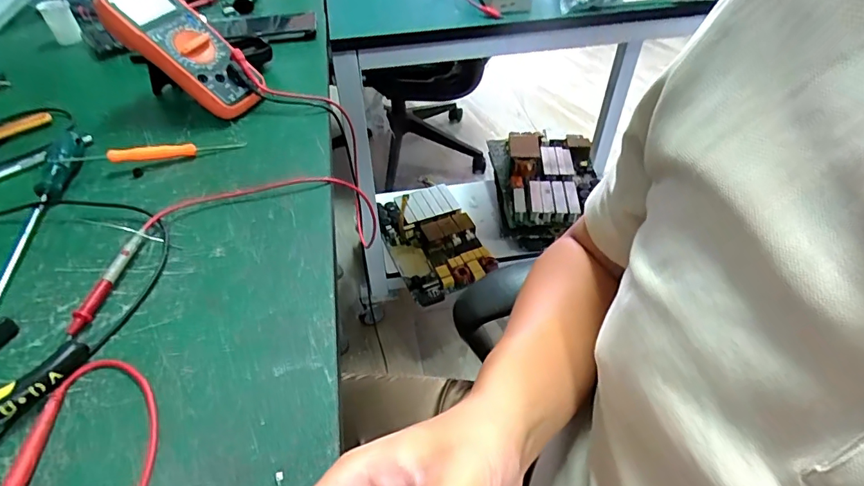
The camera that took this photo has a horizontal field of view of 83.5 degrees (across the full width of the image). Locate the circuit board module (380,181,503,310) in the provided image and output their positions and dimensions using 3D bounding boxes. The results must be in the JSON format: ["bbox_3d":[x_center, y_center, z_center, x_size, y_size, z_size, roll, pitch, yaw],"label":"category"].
[{"bbox_3d":[0.003,-0.008,1.198,0.221,0.047,0.334,-16,47,-13],"label":"circuit board module"}]

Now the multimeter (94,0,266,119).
[{"bbox_3d":[-0.272,-0.215,0.537,0.175,0.046,0.074,41,64,-18],"label":"multimeter"}]

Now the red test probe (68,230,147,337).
[{"bbox_3d":[-0.249,0.026,0.379,0.013,0.014,0.100,3,46,5],"label":"red test probe"}]

